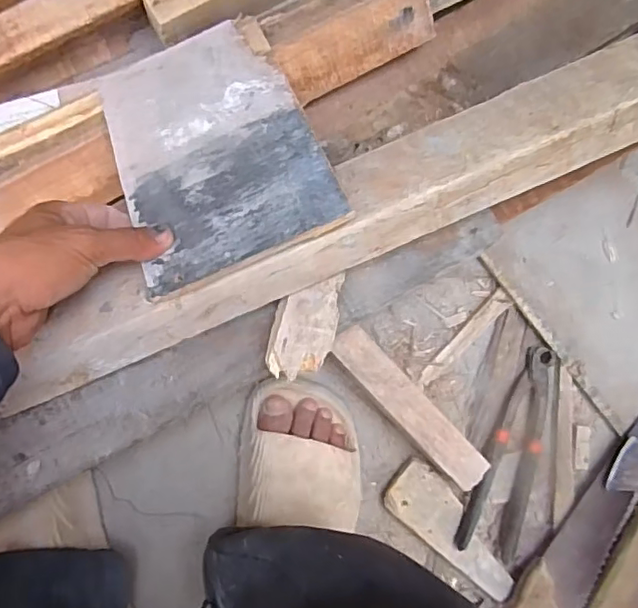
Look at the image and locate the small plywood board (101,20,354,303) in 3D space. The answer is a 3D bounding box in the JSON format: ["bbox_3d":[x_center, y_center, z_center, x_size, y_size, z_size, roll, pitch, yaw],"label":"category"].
[{"bbox_3d":[-0.087,-0.130,0.462,0.147,0.009,0.255,-25,58,3],"label":"small plywood board"}]

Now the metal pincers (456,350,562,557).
[{"bbox_3d":[0.206,0.153,0.615,0.066,0.032,0.219,19,86,-7],"label":"metal pincers"}]

